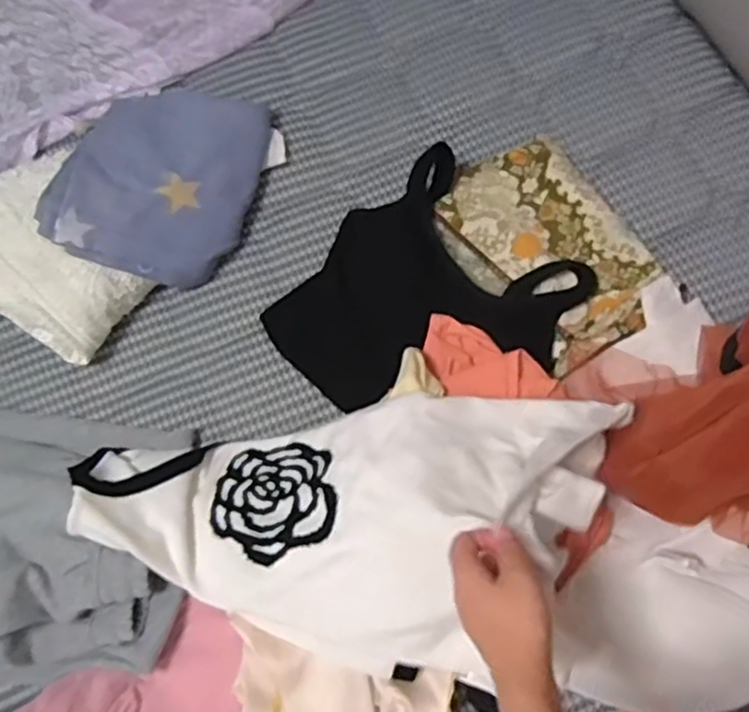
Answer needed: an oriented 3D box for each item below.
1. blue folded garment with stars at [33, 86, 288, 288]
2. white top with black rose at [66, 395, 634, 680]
[{"bbox_3d":[-0.235,-0.209,0.781,0.186,0.094,0.257,16,76,6],"label":"blue folded garment with stars"},{"bbox_3d":[-0.030,0.160,0.637,0.495,0.128,0.244,-1,75,1],"label":"white top with black rose"}]

